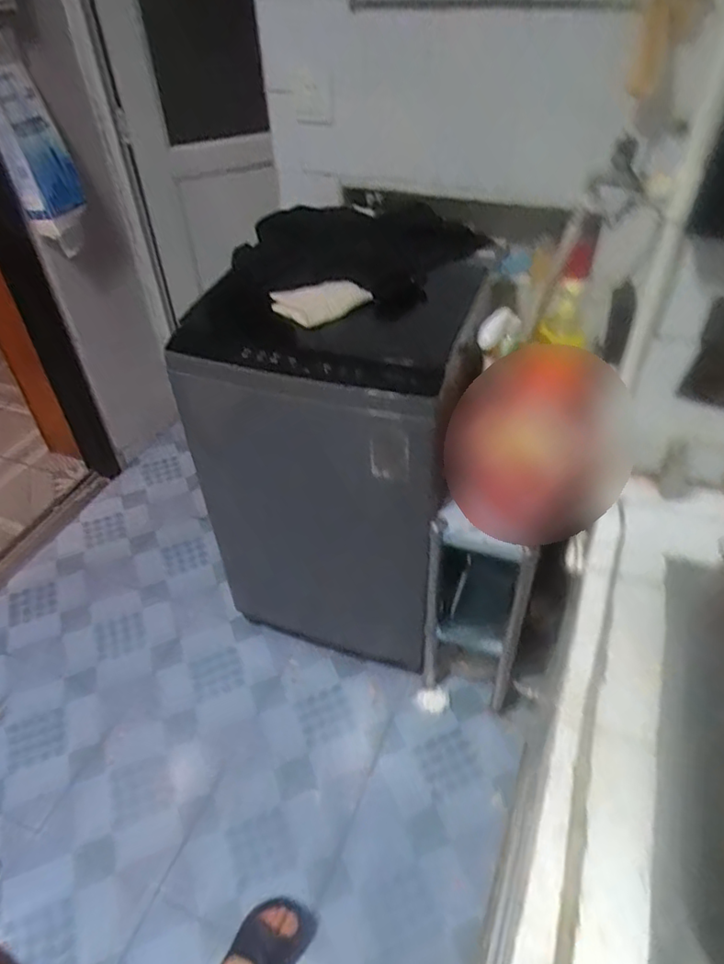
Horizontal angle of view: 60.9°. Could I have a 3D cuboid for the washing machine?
[{"bbox_3d":[-0.033,-0.088,1.442,0.534,0.899,0.564,11,45,14],"label":"washing machine"}]

